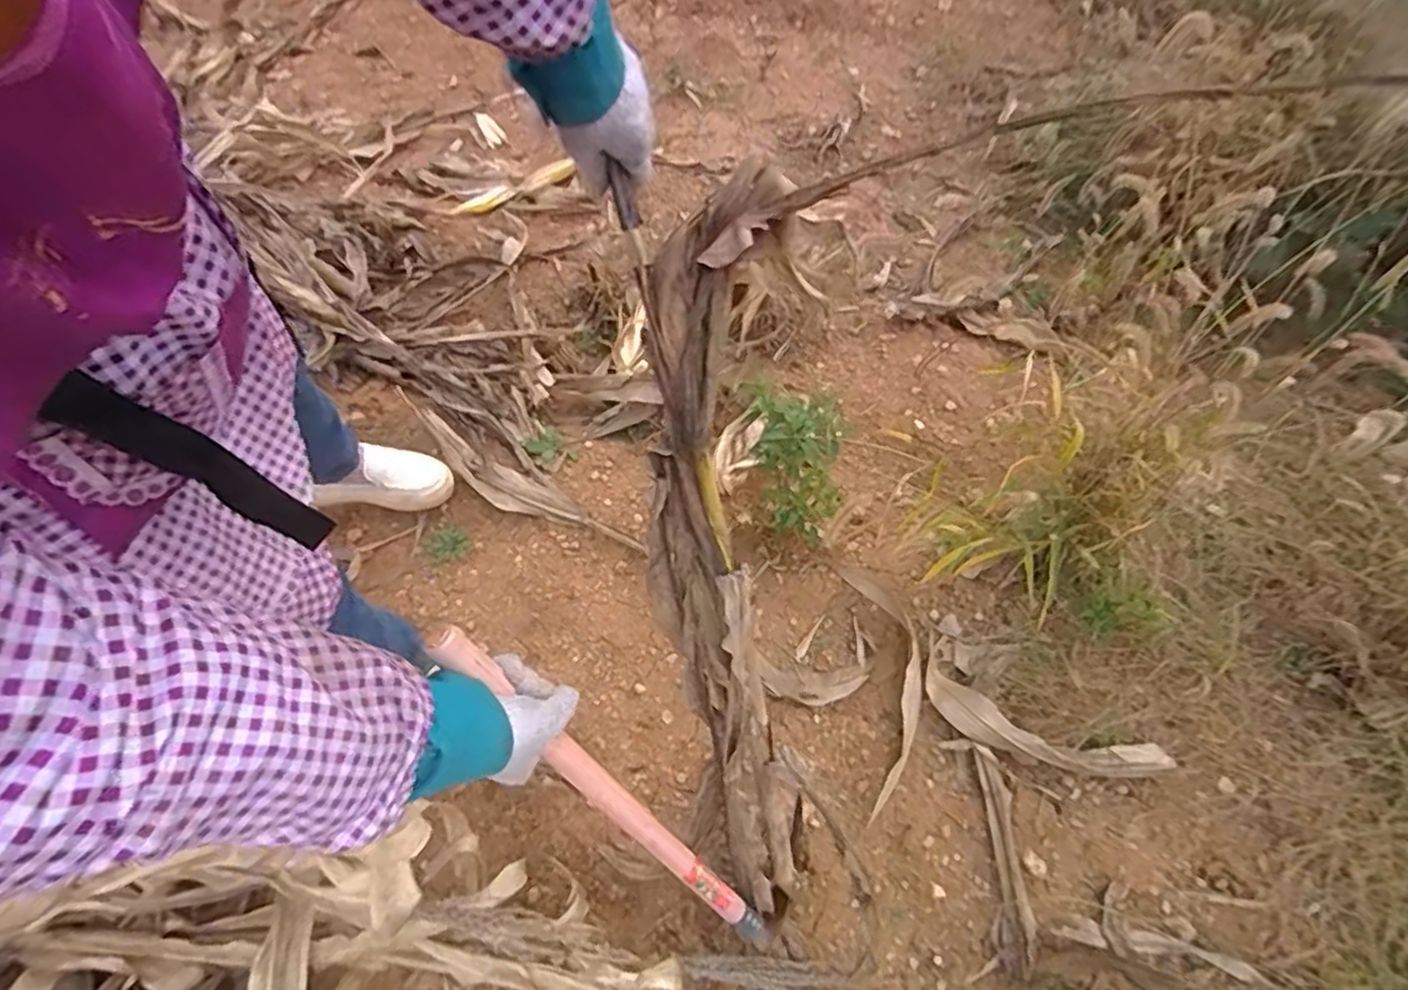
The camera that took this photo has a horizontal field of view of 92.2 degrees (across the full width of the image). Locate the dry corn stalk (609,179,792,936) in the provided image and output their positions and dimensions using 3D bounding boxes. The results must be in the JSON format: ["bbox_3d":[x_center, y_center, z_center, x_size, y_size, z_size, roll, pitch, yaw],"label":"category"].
[{"bbox_3d":[0.023,0.103,0.682,0.127,0.762,0.114,-7,20,-3],"label":"dry corn stalk"}]

